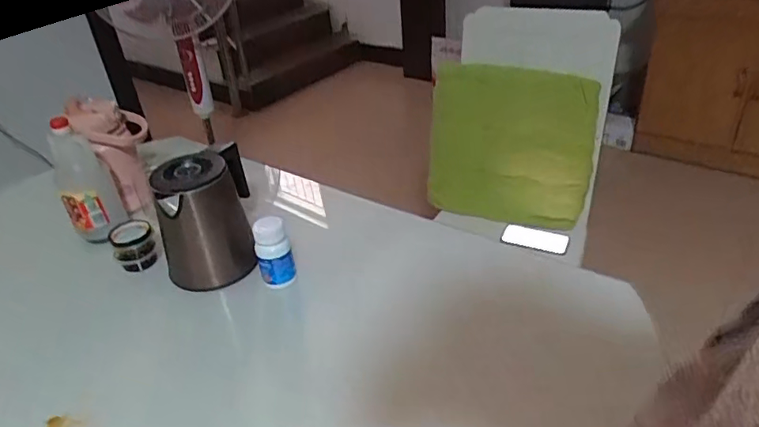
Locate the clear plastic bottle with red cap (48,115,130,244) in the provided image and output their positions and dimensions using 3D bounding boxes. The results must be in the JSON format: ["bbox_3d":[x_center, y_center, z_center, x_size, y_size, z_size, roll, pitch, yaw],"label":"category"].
[{"bbox_3d":[-0.507,-0.055,0.955,0.089,0.202,0.084,-22,37,-23],"label":"clear plastic bottle with red cap"}]

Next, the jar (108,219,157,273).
[{"bbox_3d":[-0.413,0.051,0.935,0.069,0.063,0.079,-20,36,-20],"label":"jar"}]

